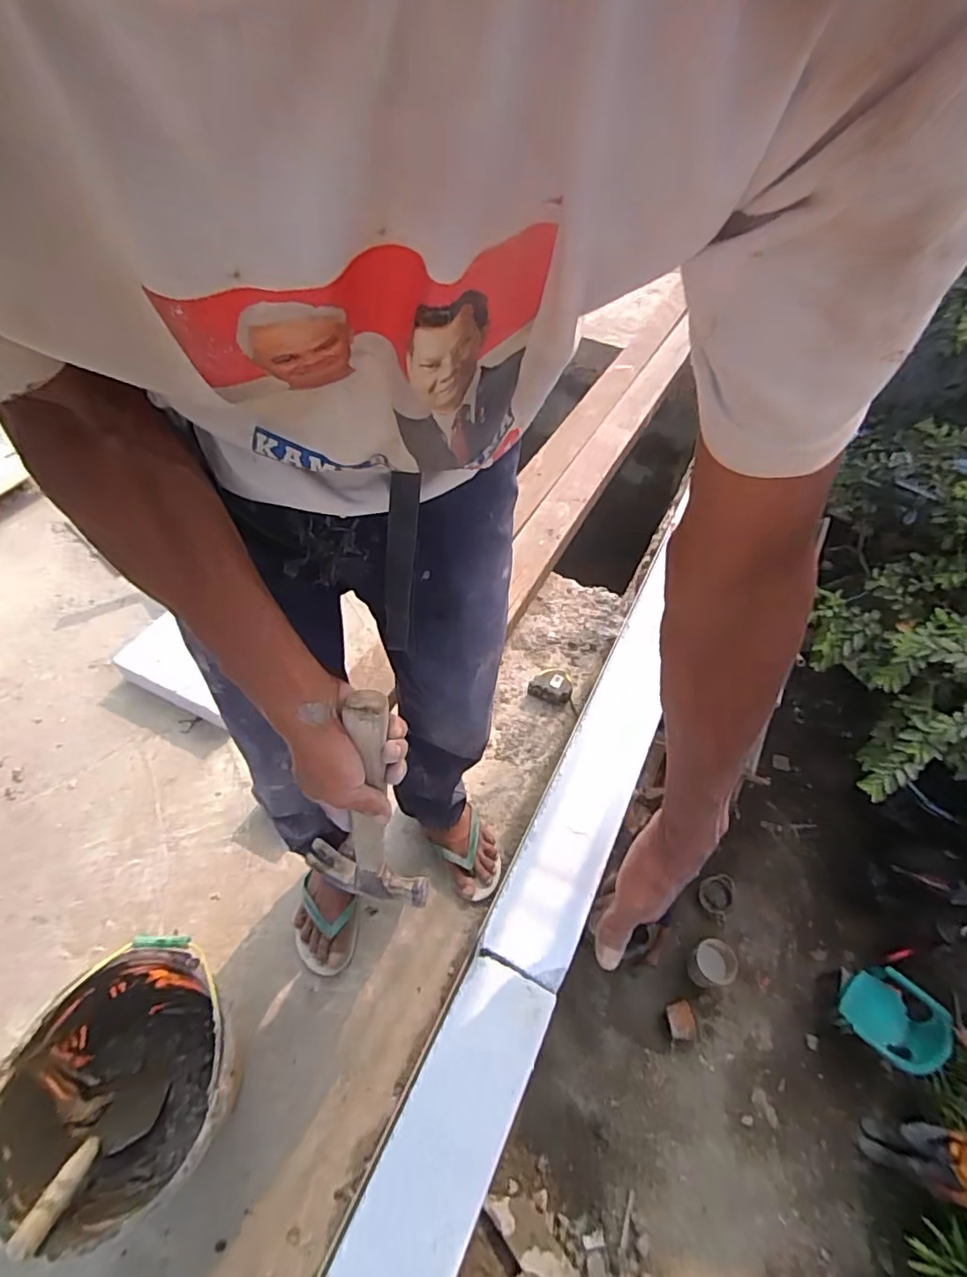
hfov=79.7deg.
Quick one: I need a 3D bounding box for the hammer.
[{"bbox_3d":[-0.113,0.159,0.544,0.127,0.293,0.026,14,40,8],"label":"hammer"}]

